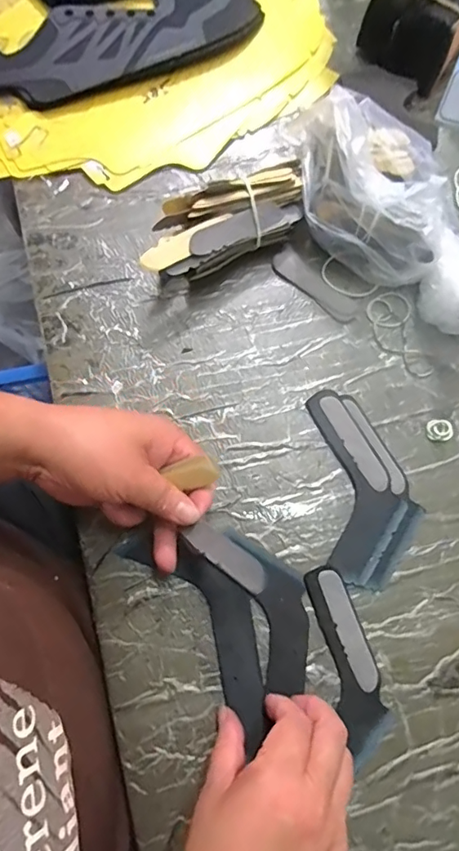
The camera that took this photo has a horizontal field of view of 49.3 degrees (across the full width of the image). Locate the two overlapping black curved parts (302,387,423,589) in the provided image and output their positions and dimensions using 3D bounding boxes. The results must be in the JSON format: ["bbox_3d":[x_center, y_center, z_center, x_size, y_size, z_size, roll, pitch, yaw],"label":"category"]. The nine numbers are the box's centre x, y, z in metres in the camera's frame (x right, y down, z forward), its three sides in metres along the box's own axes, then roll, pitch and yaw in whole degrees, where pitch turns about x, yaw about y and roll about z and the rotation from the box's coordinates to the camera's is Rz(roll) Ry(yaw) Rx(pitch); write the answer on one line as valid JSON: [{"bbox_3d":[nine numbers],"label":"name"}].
[{"bbox_3d":[0.105,0.045,0.381,0.069,0.005,0.146,-4,76,-2],"label":"two overlapping black curved parts"}]

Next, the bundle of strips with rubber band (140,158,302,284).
[{"bbox_3d":[-0.003,-0.161,0.411,0.142,0.051,0.058,-23,77,-7],"label":"bundle of strips with rubber band"}]

